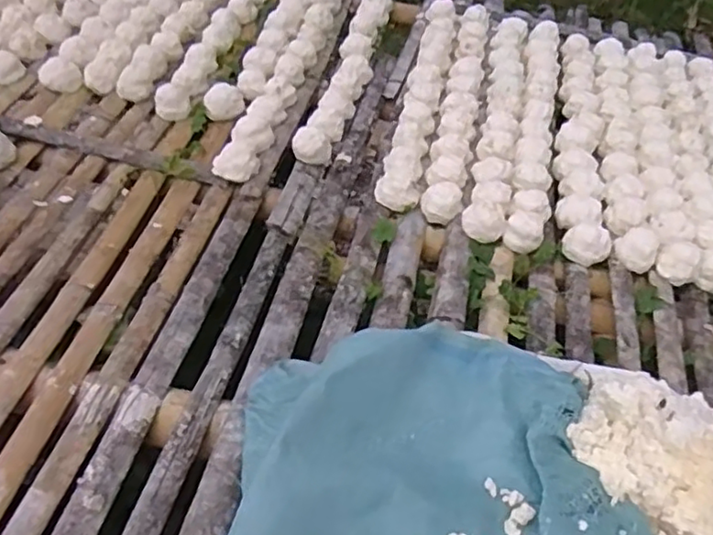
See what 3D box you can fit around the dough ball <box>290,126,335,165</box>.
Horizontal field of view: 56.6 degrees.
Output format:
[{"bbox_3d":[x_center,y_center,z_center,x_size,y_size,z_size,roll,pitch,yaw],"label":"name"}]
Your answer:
[{"bbox_3d":[-0.083,-0.223,1.229,0.077,0.055,0.062,-1,45,-4],"label":"dough ball"}]

